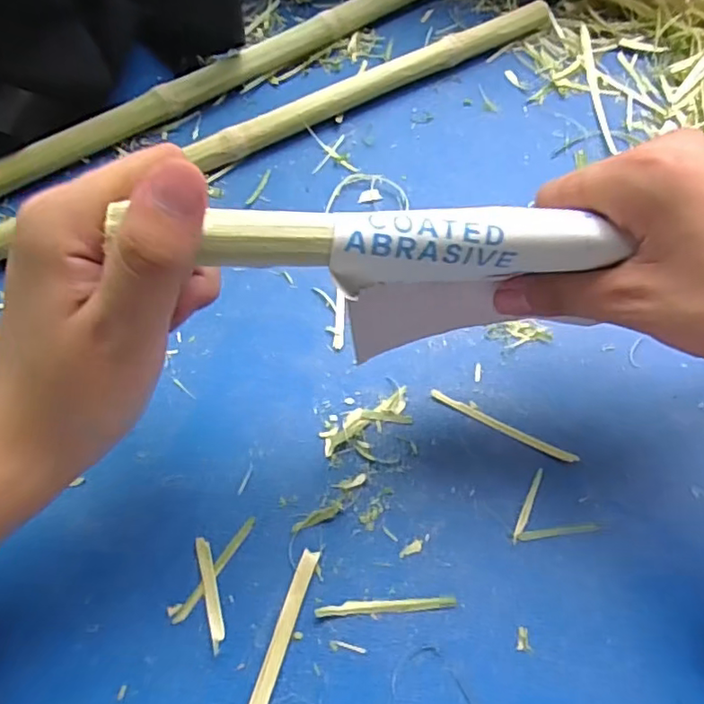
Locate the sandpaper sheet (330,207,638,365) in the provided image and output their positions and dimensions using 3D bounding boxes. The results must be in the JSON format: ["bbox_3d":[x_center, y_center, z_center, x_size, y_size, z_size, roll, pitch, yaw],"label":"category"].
[{"bbox_3d":[0.048,-0.030,0.246,0.109,0.080,0.019,-8,61,-4],"label":"sandpaper sheet"}]

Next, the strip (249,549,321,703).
[{"bbox_3d":[-0.035,0.137,0.252,0.009,0.004,0.102,16,62,9],"label":"strip"}]

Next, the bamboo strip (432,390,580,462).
[{"bbox_3d":[0.079,0.039,0.309,0.080,0.004,0.006,25,64,14],"label":"bamboo strip"}]

